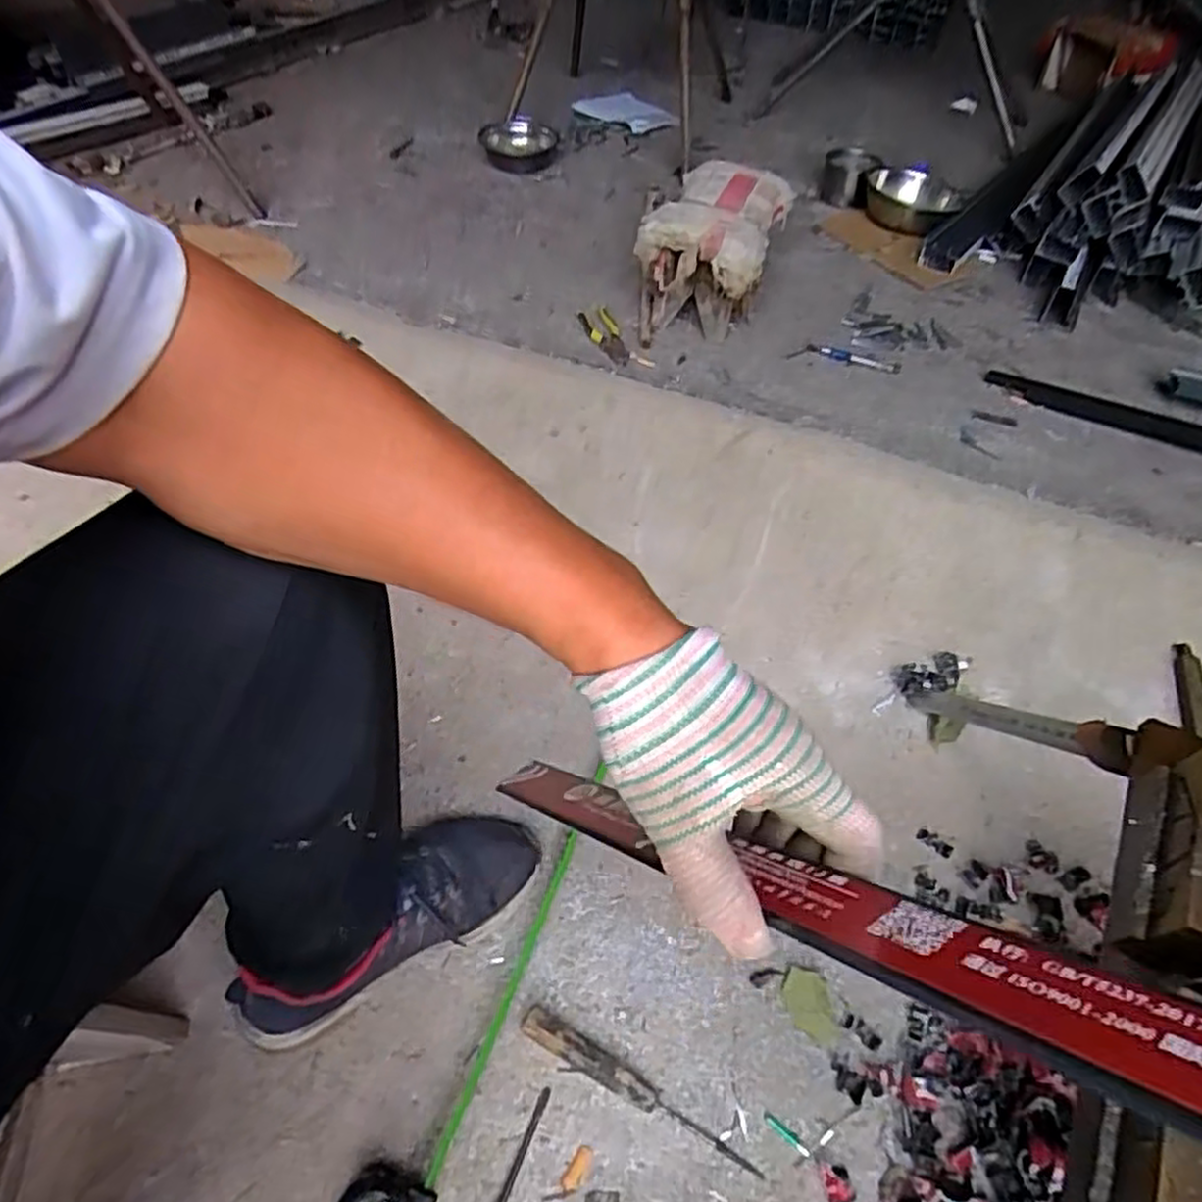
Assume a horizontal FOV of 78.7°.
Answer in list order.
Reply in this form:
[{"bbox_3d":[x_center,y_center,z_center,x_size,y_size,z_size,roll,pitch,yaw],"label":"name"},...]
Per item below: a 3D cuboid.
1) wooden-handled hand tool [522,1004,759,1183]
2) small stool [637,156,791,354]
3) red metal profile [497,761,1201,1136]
[{"bbox_3d":[0.030,0.412,0.616,0.219,0.023,0.025,26,54,16],"label":"wooden-handled hand tool"},{"bbox_3d":[0.203,-0.656,1.379,0.224,0.202,0.344,18,53,12],"label":"small stool"},{"bbox_3d":[0.063,0.120,0.321,0.039,0.010,0.438,-36,17,-28],"label":"red metal profile"}]

